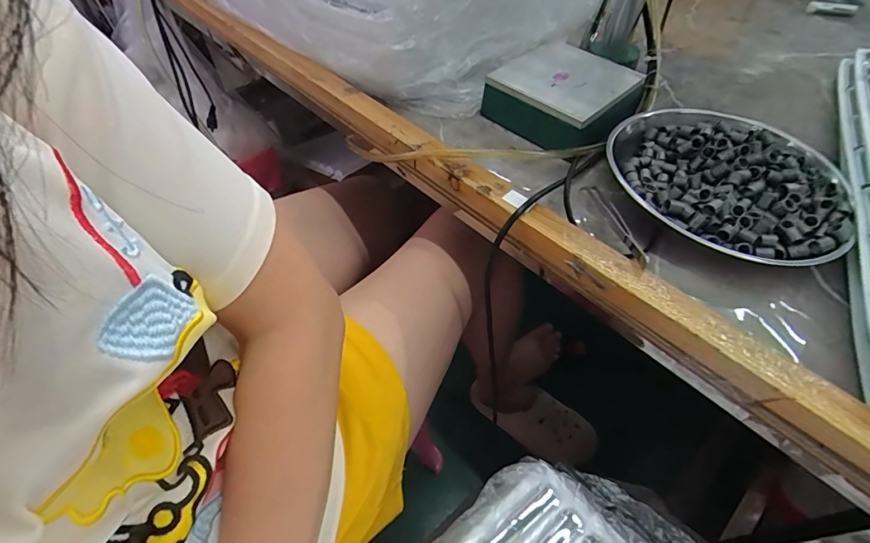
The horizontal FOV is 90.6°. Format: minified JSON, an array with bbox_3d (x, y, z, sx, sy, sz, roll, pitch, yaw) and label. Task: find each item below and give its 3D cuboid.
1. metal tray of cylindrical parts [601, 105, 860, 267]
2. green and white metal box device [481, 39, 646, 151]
[{"bbox_3d":[0.257,-0.085,0.386,0.176,0.031,0.201,-26,57,-18],"label":"metal tray of cylindrical parts"},{"bbox_3d":[0.140,-0.195,0.475,0.131,0.053,0.122,36,61,24],"label":"green and white metal box device"}]

